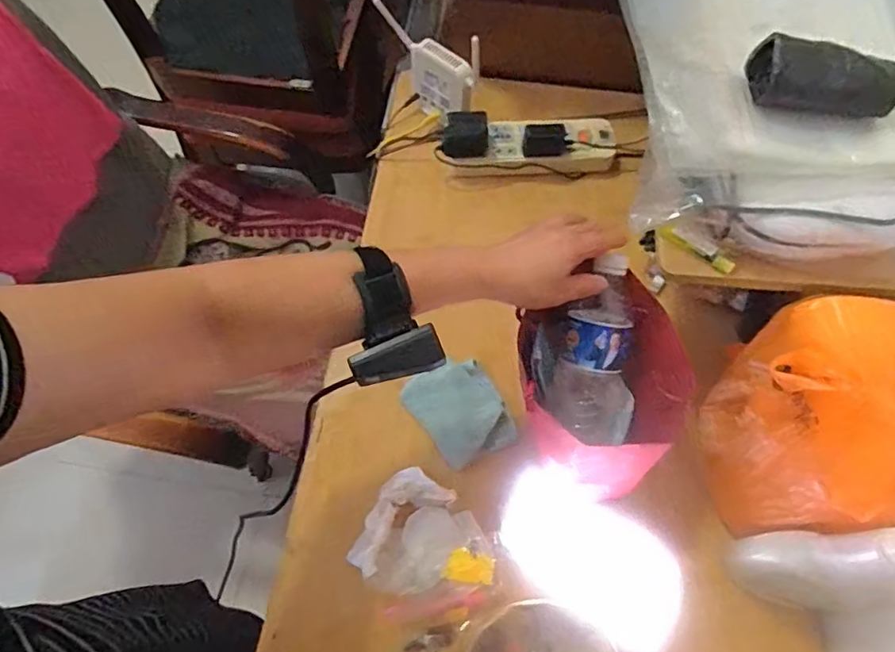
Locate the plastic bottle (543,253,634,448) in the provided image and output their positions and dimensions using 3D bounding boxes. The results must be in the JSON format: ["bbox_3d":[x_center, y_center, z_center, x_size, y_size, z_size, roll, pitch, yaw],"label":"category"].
[{"bbox_3d":[0.149,0.021,0.556,0.076,0.070,0.176,5,105,1],"label":"plastic bottle"}]

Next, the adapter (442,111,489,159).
[{"bbox_3d":[0.025,-0.264,0.762,0.061,0.041,0.049,3,64,0],"label":"adapter"}]

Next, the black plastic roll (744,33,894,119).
[{"bbox_3d":[0.310,-0.203,0.458,0.116,0.042,0.037,15,65,6],"label":"black plastic roll"}]

